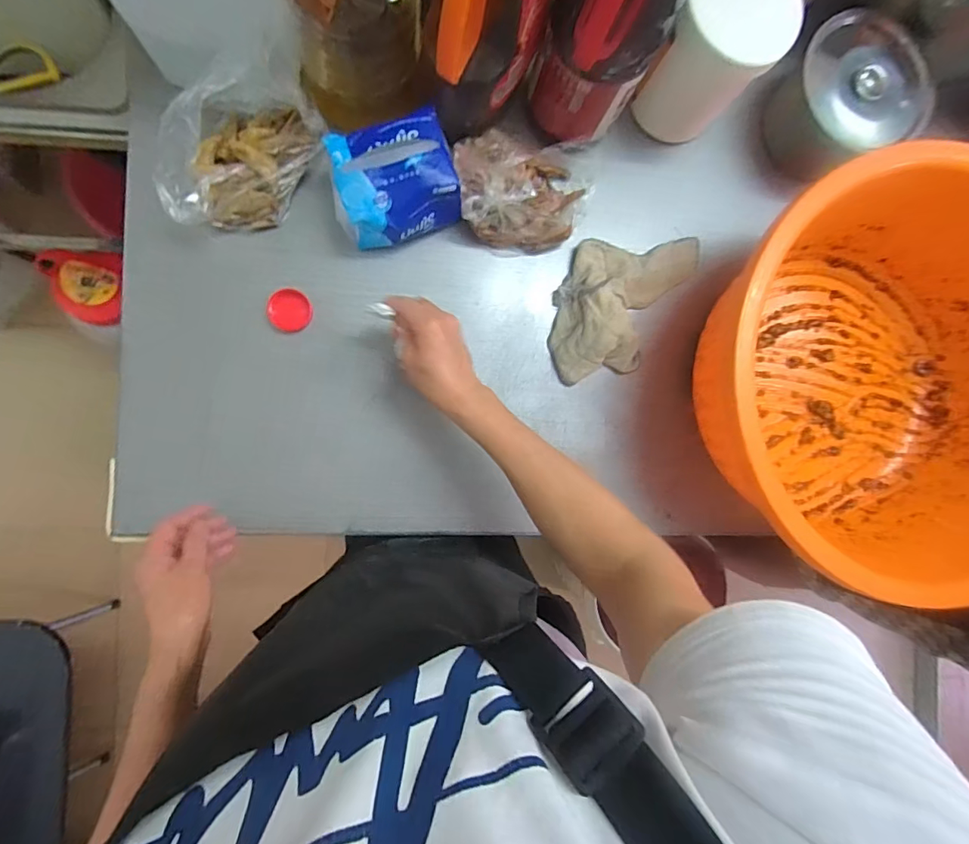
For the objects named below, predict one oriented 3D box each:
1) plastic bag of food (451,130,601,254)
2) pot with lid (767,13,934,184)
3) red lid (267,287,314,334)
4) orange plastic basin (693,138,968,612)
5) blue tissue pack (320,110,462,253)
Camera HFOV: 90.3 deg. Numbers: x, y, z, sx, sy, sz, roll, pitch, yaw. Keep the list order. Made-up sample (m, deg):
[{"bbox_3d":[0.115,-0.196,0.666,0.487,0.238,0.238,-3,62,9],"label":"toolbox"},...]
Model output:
[{"bbox_3d":[0.052,-0.256,0.522,0.156,0.071,0.116,-6,90,-8],"label":"plastic bag of food"},{"bbox_3d":[0.421,-0.380,0.576,0.154,0.108,0.137,-6,90,-8],"label":"pot with lid"},{"bbox_3d":[-0.208,-0.119,0.515,0.043,0.006,0.045,0,89,-8],"label":"red lid"},{"bbox_3d":[0.419,-0.036,0.526,0.419,0.172,0.391,0,89,-8],"label":"orange plastic basin"},{"bbox_3d":[-0.090,-0.243,0.497,0.128,0.079,0.094,-17,92,-8],"label":"blue tissue pack"}]

